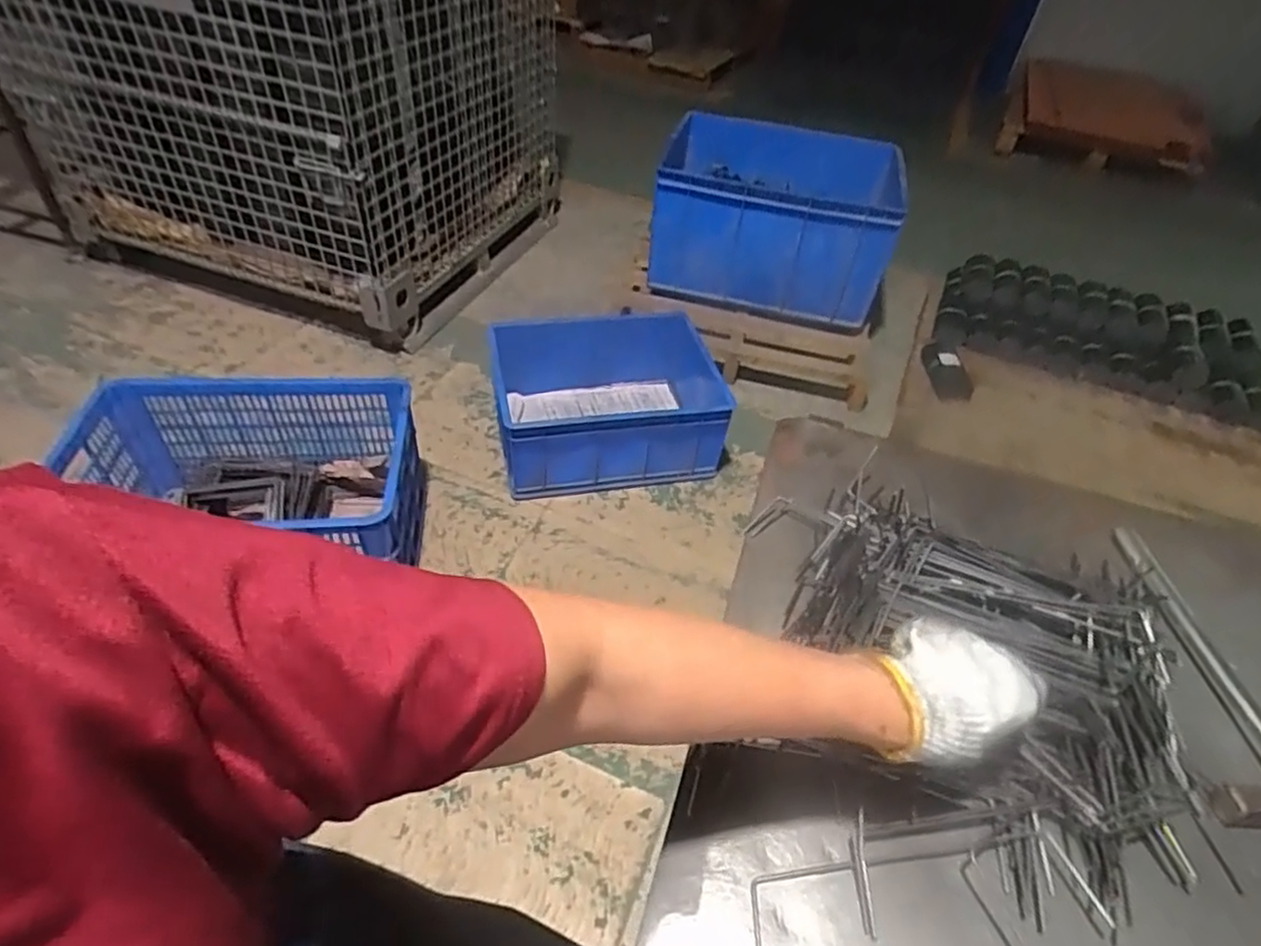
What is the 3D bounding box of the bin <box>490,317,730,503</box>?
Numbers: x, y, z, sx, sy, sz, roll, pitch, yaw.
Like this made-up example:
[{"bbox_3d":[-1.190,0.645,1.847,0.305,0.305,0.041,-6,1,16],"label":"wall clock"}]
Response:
[{"bbox_3d":[-0.049,-0.197,1.727,0.574,0.246,0.450,-3,49,-11],"label":"bin"}]

